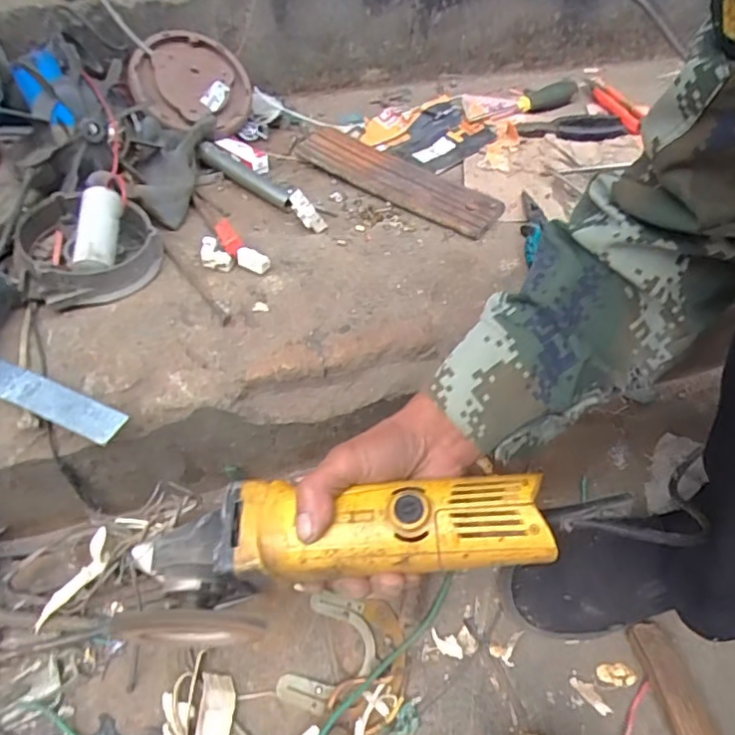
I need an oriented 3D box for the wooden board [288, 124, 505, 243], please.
[{"bbox_3d":[0.032,-0.231,0.683,0.275,0.021,0.080,33,50,21],"label":"wooden board"}]

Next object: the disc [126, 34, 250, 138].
[{"bbox_3d":[-0.220,-0.360,0.705,0.145,0.021,0.145,-1,74,-23],"label":"disc"}]

